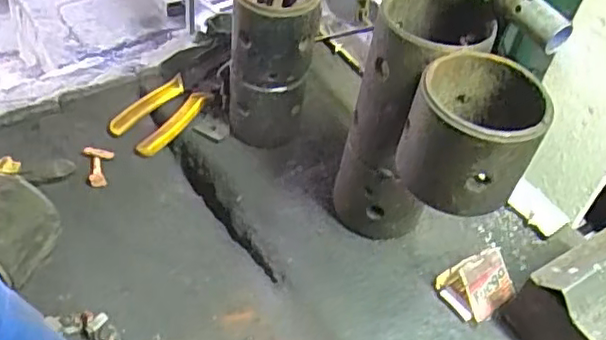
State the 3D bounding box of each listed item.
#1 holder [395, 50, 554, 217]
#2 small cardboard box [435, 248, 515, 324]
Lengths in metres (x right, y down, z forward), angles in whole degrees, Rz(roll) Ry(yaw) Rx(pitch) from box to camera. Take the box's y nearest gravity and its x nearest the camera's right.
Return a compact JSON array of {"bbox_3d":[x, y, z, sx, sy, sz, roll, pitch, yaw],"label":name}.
[{"bbox_3d":[0.117,-0.029,0.449,0.088,0.076,0.094,19,47,9],"label":"holder"},{"bbox_3d":[0.158,0.100,0.569,0.056,0.045,0.053,-26,55,-29],"label":"small cardboard box"}]

